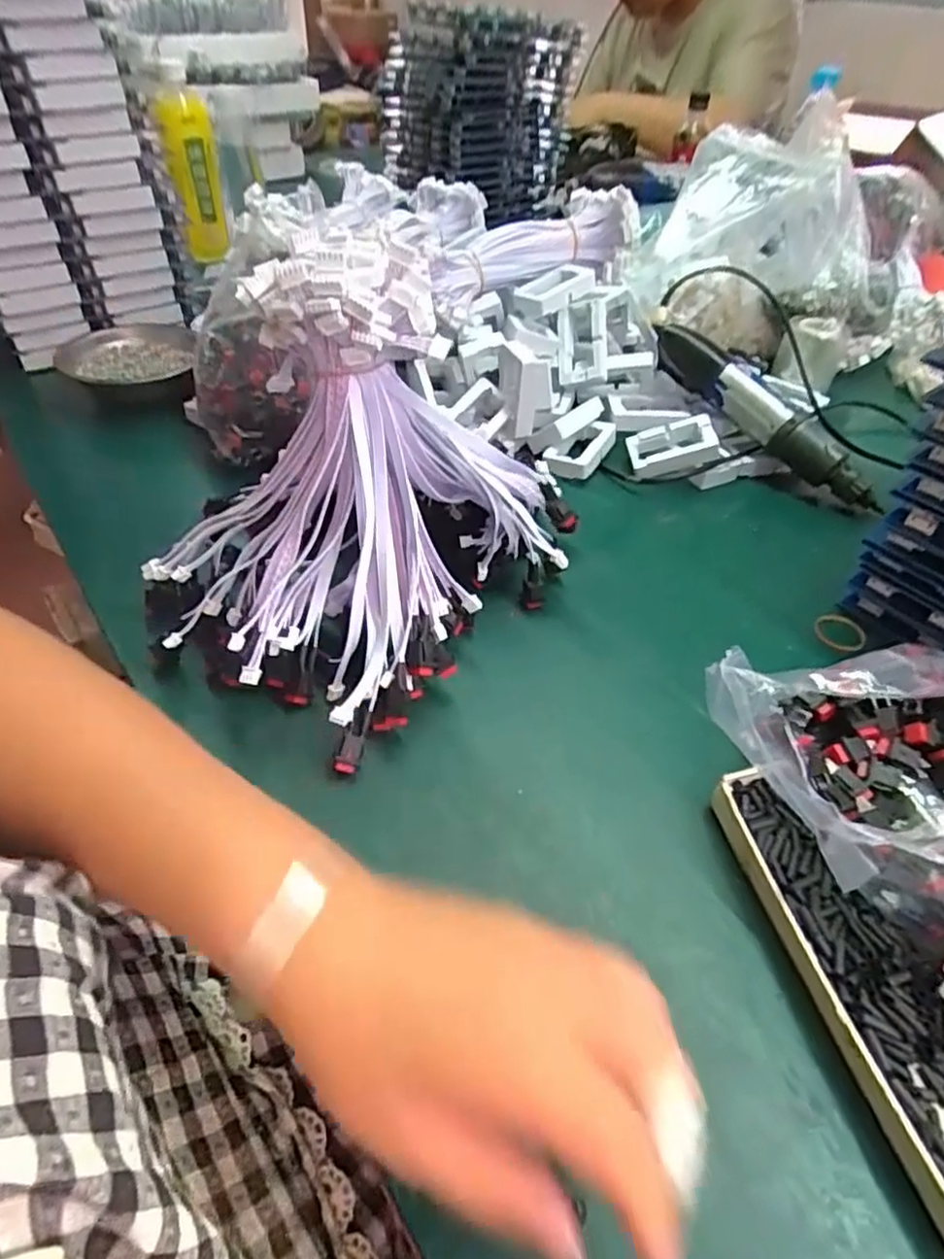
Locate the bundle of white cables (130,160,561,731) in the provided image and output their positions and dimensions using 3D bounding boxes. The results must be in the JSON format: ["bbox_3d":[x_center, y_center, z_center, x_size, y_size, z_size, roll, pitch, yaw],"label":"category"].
[{"bbox_3d":[-0.062,-0.088,0.376,0.155,0.199,0.203,33,50,28],"label":"bundle of white cables"}]

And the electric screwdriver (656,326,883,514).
[{"bbox_3d":[0.238,-0.173,0.561,0.036,0.047,0.226,-30,68,-32],"label":"electric screwdriver"}]

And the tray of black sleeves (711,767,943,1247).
[{"bbox_3d":[0.183,0.142,0.286,0.098,0.027,0.182,-7,43,-12],"label":"tray of black sleeves"}]

